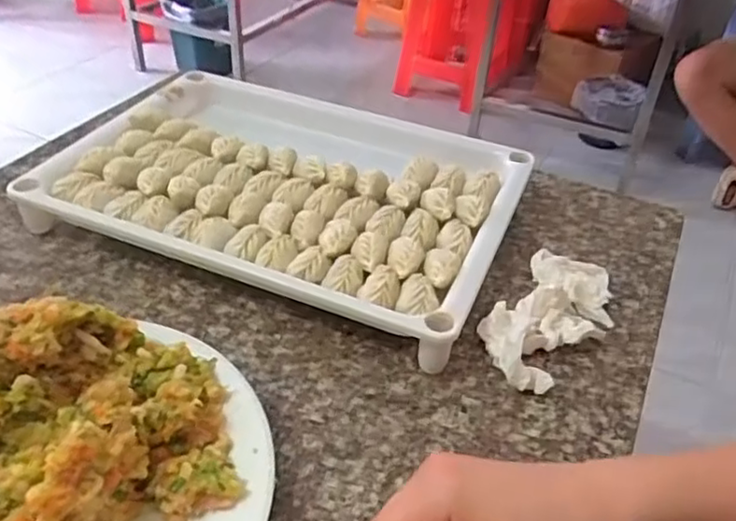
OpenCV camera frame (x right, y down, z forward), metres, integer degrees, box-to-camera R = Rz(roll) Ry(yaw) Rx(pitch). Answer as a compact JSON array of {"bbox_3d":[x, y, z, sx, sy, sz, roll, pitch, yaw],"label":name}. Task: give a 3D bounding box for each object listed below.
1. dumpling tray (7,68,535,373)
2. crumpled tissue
[{"bbox_3d":[-0.070,-0.059,0.574,0.372,0.054,0.256,17,42,16],"label":"dumpling tray"},{"bbox_3d":[0.138,0.035,0.487,0.072,0.039,0.150,25,44,23],"label":"crumpled tissue"}]

